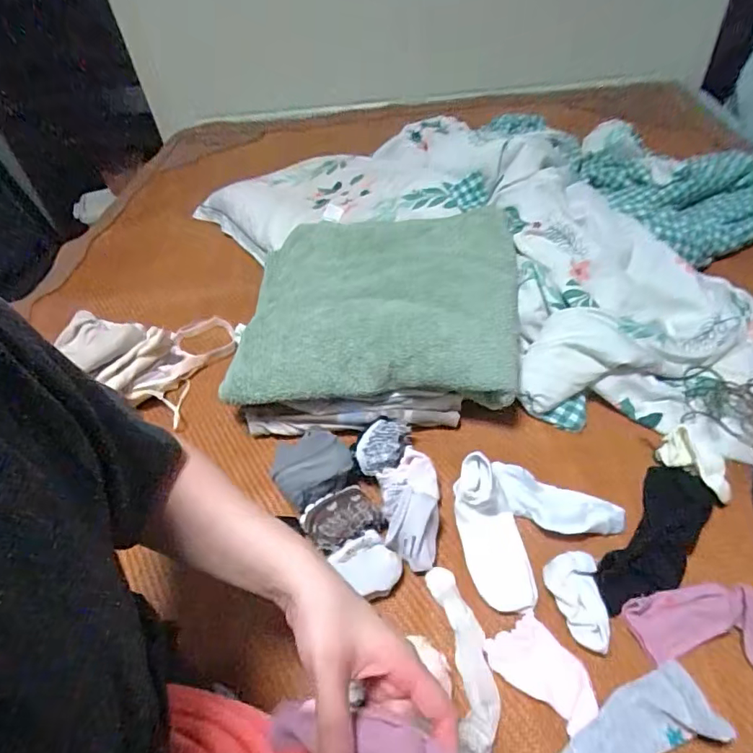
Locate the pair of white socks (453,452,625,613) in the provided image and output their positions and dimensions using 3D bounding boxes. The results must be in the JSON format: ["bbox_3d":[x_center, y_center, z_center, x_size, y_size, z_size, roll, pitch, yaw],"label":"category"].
[{"bbox_3d":[0.166,0.148,0.548,0.182,0.063,0.139,-29,49,-20],"label":"pair of white socks"}]

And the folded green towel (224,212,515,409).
[{"bbox_3d":[0.006,-0.120,0.749,0.396,0.071,0.387,1,45,9],"label":"folded green towel"}]

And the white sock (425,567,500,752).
[{"bbox_3d":[0.085,0.267,0.470,0.043,0.018,0.165,-9,45,-1],"label":"white sock"}]

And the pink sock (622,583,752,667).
[{"bbox_3d":[0.328,0.240,0.469,0.158,0.021,0.075,2,46,10],"label":"pink sock"}]

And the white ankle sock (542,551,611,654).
[{"bbox_3d":[0.201,0.224,0.492,0.049,0.027,0.089,-5,45,3],"label":"white ankle sock"}]

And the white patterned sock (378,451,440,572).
[{"bbox_3d":[0.039,0.146,0.565,0.065,0.051,0.131,-6,45,2],"label":"white patterned sock"}]

